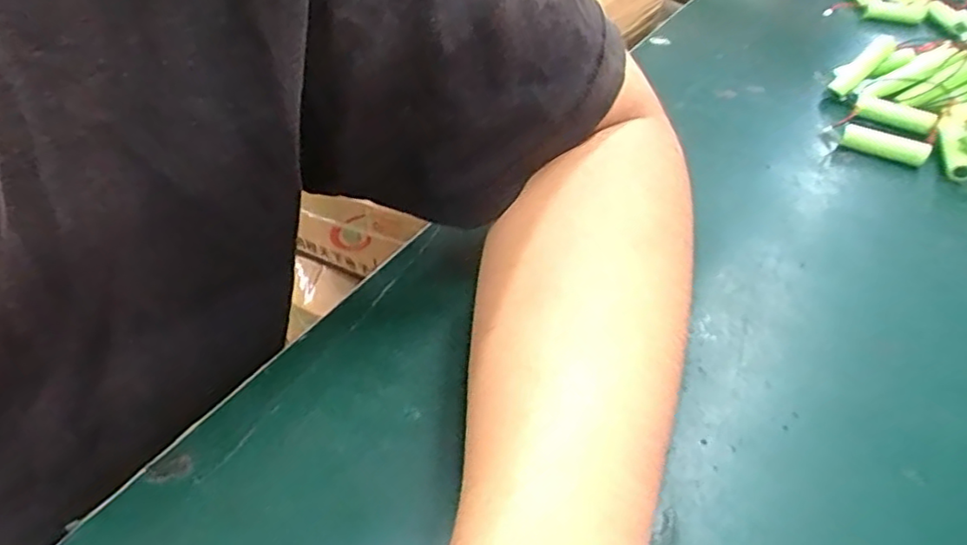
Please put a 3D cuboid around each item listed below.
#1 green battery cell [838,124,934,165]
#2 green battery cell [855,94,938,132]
[{"bbox_3d":[0.263,-0.085,0.419,0.052,0.016,0.013,15,45,11],"label":"green battery cell"},{"bbox_3d":[0.287,-0.112,0.446,0.050,0.011,0.013,21,46,16],"label":"green battery cell"}]

